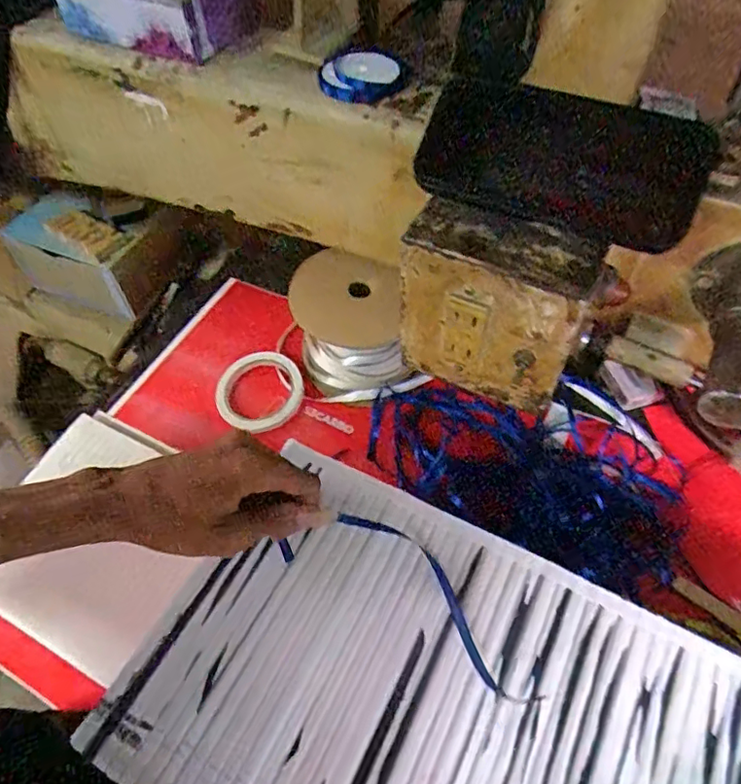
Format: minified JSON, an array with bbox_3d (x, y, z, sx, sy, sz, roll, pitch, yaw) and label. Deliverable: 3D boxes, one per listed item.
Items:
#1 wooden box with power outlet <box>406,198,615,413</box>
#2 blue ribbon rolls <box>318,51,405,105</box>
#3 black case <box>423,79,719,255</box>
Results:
[{"bbox_3d":[0.085,-0.056,0.391,0.118,0.132,0.053,28,60,19],"label":"wooden box with power outlet"},{"bbox_3d":[-0.007,-0.238,0.428,0.057,0.018,0.049,-12,55,-7],"label":"blue ribbon rolls"},{"bbox_3d":[0.119,-0.148,0.358,0.174,0.006,0.080,20,92,12],"label":"black case"}]

